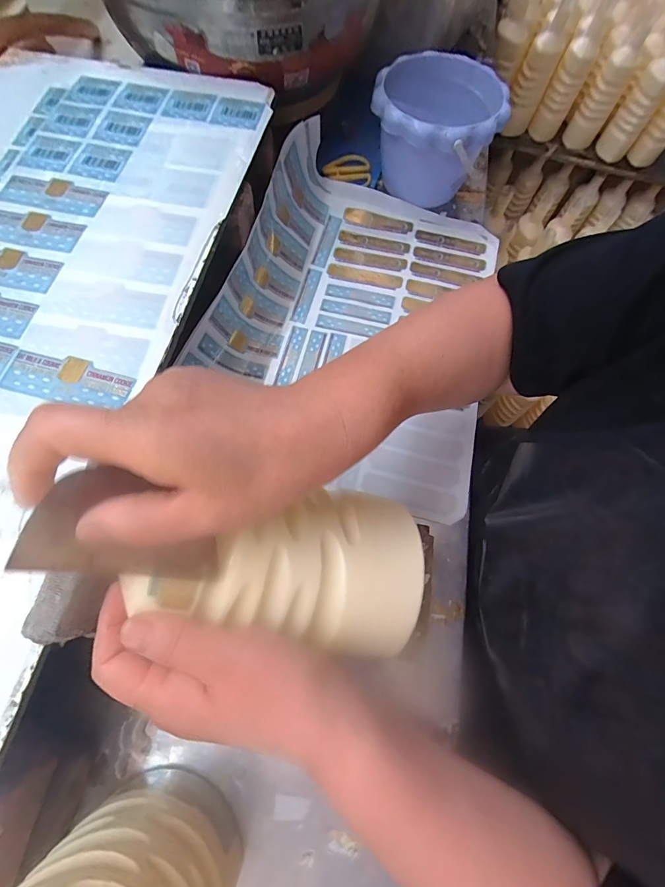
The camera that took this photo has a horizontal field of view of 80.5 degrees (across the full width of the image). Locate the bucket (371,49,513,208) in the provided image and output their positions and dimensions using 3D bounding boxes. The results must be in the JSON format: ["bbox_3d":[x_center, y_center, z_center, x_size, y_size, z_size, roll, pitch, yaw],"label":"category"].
[{"bbox_3d":[0.127,-0.391,0.508,0.150,0.123,0.150,2,68,-6],"label":"bucket"}]

